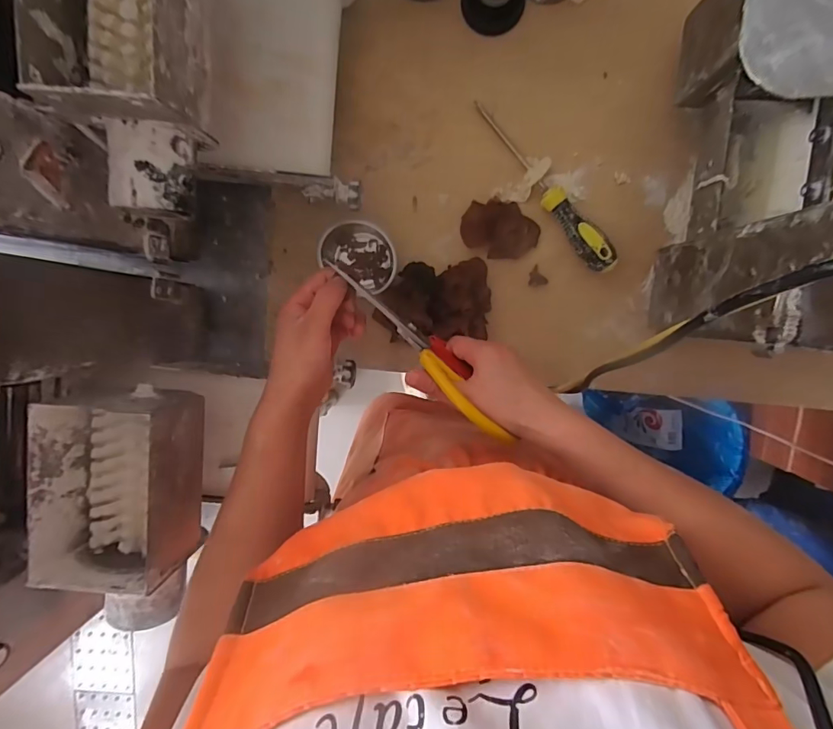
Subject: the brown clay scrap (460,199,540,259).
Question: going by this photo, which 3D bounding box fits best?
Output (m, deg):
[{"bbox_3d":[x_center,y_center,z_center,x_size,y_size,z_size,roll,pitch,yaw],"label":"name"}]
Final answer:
[{"bbox_3d":[0.091,-0.147,0.495,0.083,0.017,0.060,9,97,2],"label":"brown clay scrap"}]

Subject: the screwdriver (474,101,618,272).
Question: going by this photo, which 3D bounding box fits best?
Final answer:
[{"bbox_3d":[0.131,-0.184,0.481,0.029,0.029,0.217,-42,93,6],"label":"screwdriver"}]

